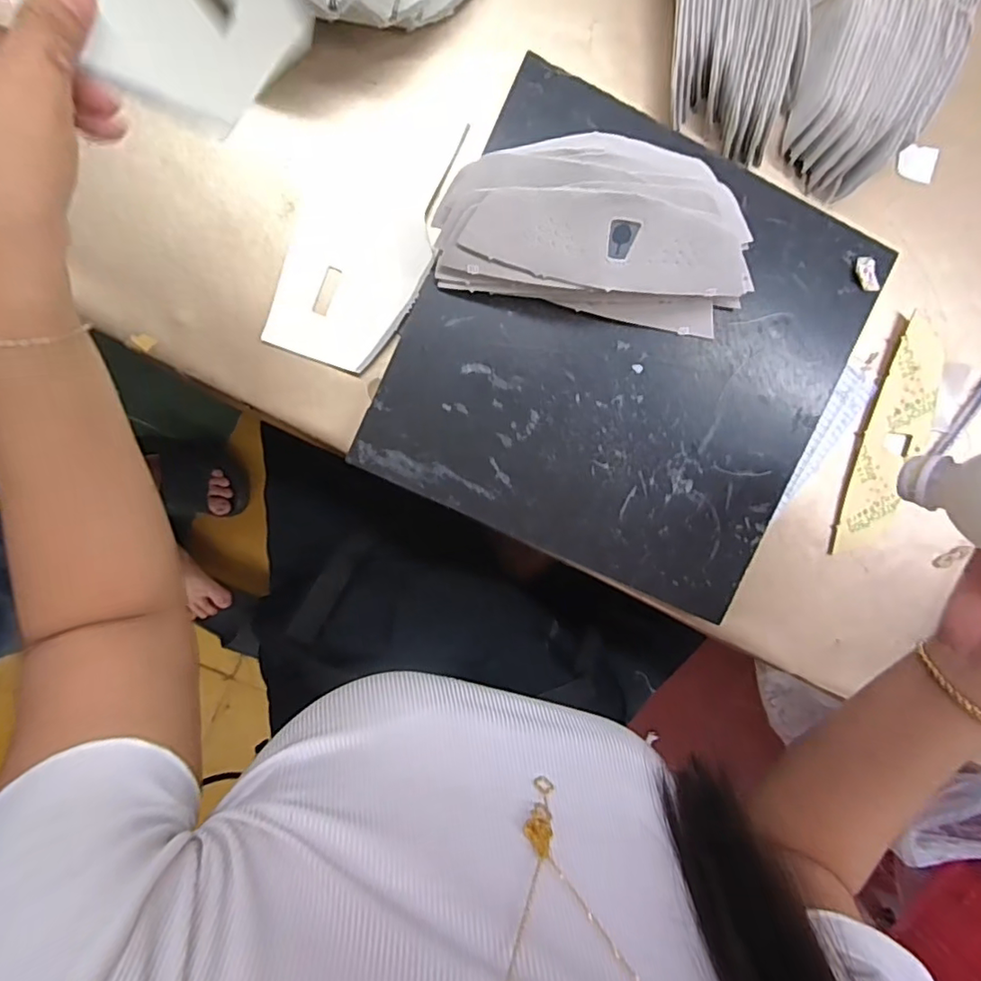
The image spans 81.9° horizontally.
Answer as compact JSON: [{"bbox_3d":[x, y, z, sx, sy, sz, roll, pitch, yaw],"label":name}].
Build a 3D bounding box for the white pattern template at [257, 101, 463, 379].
[{"bbox_3d":[-0.089,-0.181,0.402,0.093,0.005,0.183,18,93,-1],"label":"white pattern template"}]

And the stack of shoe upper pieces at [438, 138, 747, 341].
[{"bbox_3d":[0.077,-0.176,0.367,0.212,0.056,0.113,9,96,-5],"label":"stack of shoe upper pieces"}]

